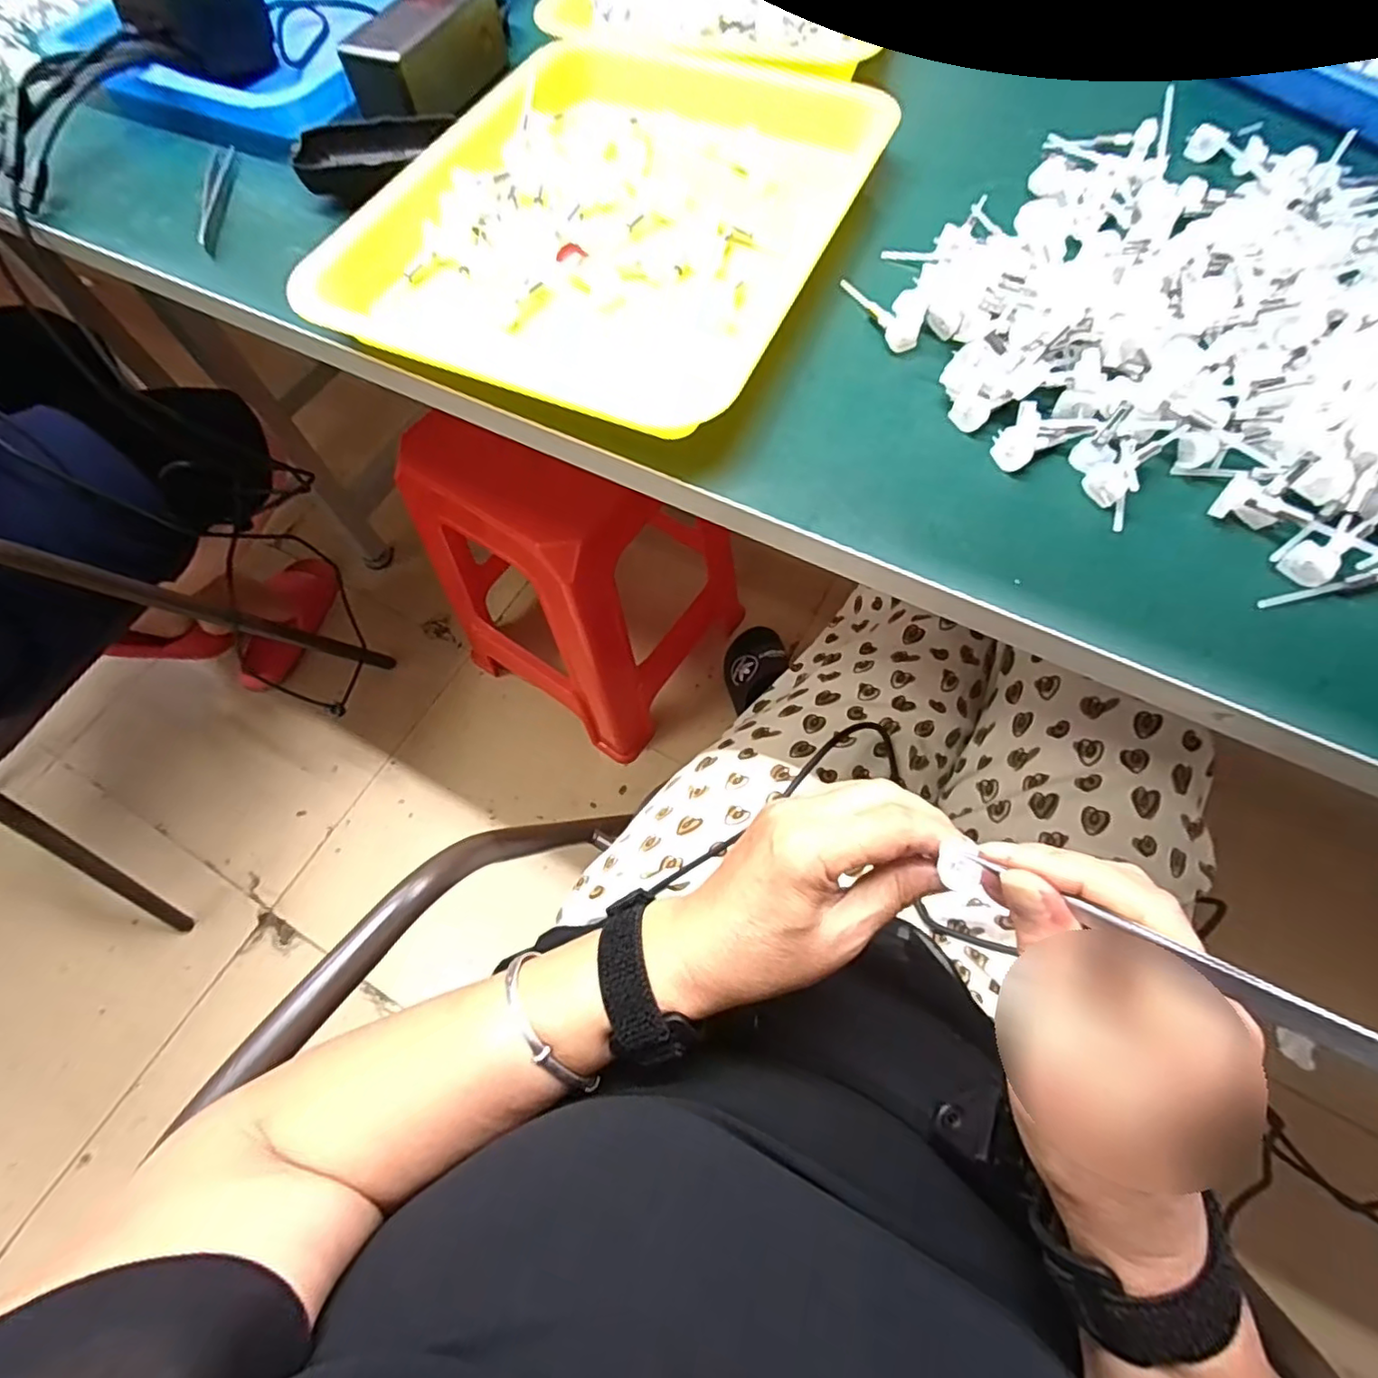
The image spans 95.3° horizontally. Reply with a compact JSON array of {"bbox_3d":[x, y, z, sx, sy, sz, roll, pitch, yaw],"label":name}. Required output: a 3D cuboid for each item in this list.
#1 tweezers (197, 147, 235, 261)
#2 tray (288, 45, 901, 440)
[{"bbox_3d":[-0.318,-0.332,0.421,0.013,0.010,0.116,-10,66,-3],"label":"tweezers"},{"bbox_3d":[-0.038,-0.298,0.384,0.249,0.028,0.311,23,69,11],"label":"tray"}]

